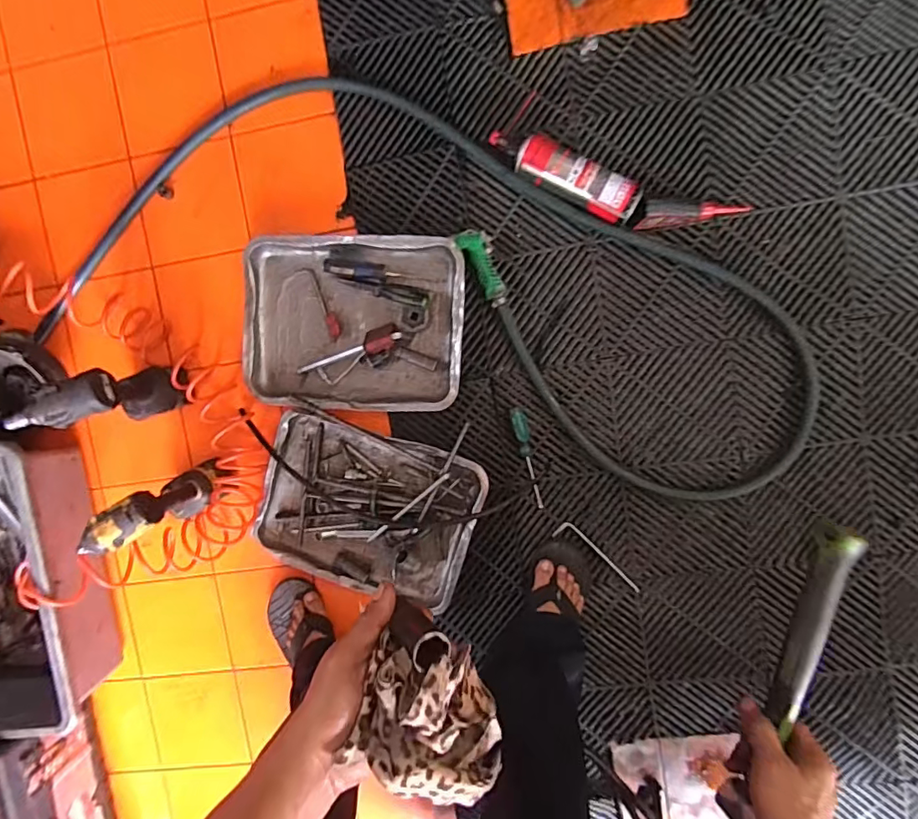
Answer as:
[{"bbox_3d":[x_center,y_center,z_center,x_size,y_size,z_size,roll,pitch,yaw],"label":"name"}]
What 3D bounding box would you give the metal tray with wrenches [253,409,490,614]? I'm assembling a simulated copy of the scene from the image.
[{"bbox_3d":[-0.167,0.187,0.926,0.380,0.046,0.289,16,96,4],"label":"metal tray with wrenches"}]

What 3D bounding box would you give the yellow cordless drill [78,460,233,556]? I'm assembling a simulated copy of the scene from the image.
[{"bbox_3d":[-0.487,0.153,0.837,0.131,0.219,0.072,-29,92,8],"label":"yellow cordless drill"}]

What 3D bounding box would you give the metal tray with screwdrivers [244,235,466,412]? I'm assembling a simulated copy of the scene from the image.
[{"bbox_3d":[-0.186,-0.151,0.897,0.389,0.044,0.300,3,95,5],"label":"metal tray with screwdrivers"}]

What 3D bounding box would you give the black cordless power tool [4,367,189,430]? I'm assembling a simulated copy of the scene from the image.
[{"bbox_3d":[-0.571,-0.022,0.826,0.142,0.211,0.082,-4,95,6],"label":"black cordless power tool"}]

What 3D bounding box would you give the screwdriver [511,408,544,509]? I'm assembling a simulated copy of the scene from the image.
[{"bbox_3d":[0.123,0.088,0.898,0.027,0.021,0.182,-13,93,6],"label":"screwdriver"}]

